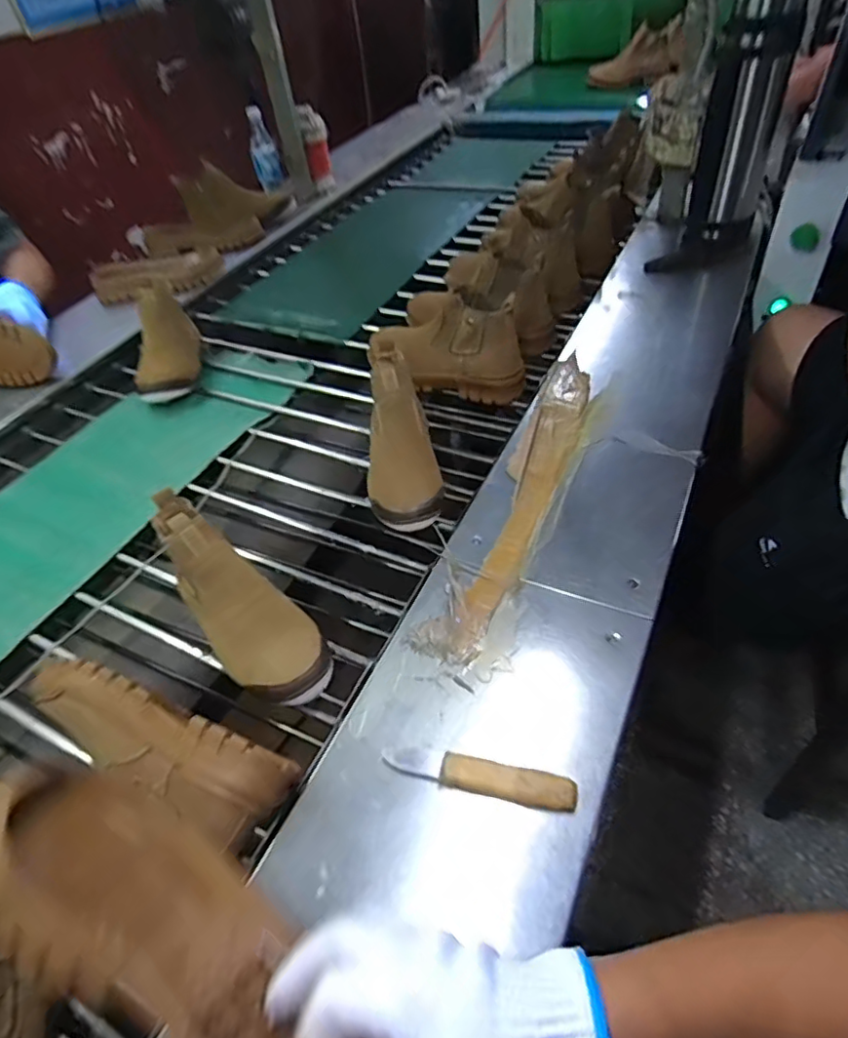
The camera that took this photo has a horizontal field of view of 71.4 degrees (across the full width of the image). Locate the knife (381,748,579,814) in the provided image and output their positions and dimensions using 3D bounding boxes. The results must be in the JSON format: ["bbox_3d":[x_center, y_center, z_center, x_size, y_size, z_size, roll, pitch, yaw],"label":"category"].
[{"bbox_3d":[0.045,0.218,0.501,0.161,0.025,0.026,9,48,14],"label":"knife"}]

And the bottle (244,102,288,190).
[{"bbox_3d":[-0.406,-0.944,1.517,0.070,0.172,0.077,-16,47,-10],"label":"bottle"}]

